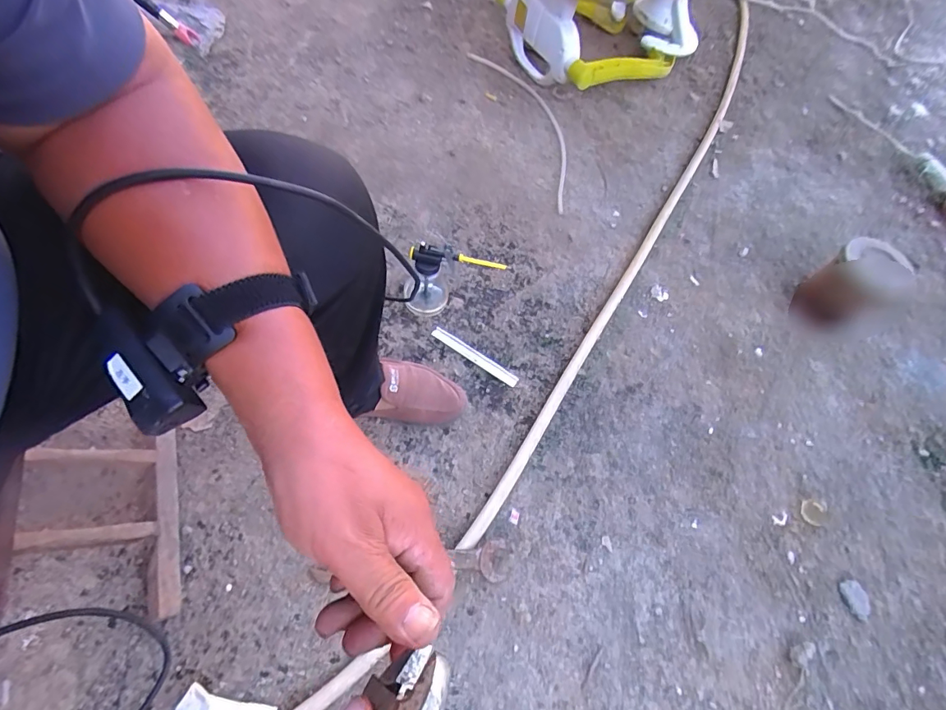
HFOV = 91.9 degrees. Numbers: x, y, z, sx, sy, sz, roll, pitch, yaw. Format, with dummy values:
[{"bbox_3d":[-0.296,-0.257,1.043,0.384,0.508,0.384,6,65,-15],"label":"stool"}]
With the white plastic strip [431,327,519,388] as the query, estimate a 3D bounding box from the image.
[{"bbox_3d":[0.003,0.002,0.835,0.180,0.005,0.024,33,66,10],"label":"white plastic strip"}]

